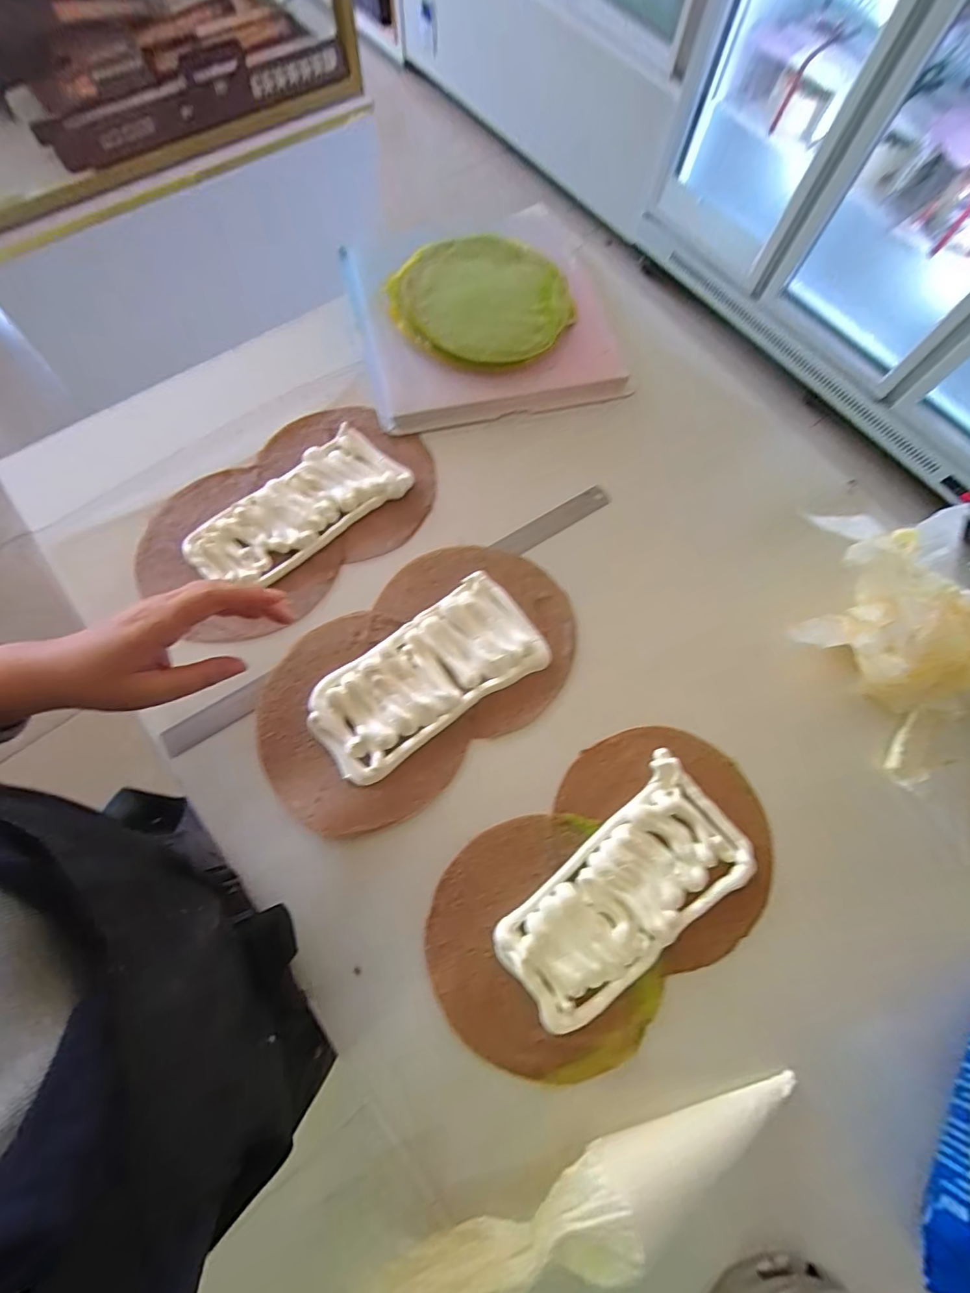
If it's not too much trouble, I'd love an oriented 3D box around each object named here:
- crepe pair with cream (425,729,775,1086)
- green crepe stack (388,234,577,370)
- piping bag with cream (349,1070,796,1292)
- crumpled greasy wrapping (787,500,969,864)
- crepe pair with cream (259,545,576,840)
[{"bbox_3d":[0.111,0.216,0.449,0.325,0.017,0.199,-35,77,-11],"label":"crepe pair with cream"},{"bbox_3d":[-0.005,-0.426,0.623,0.206,0.033,0.194,-20,74,-9],"label":"green crepe stack"},{"bbox_3d":[0.077,0.400,0.364,0.341,0.064,0.056,-22,75,-8],"label":"piping bag with cream"},{"bbox_3d":[0.449,0.010,0.486,0.191,0.109,0.323,-10,73,-5],"label":"crumpled greasy wrapping"},{"bbox_3d":[-0.062,0.026,0.501,0.329,0.013,0.200,-41,78,-12],"label":"crepe pair with cream"}]

